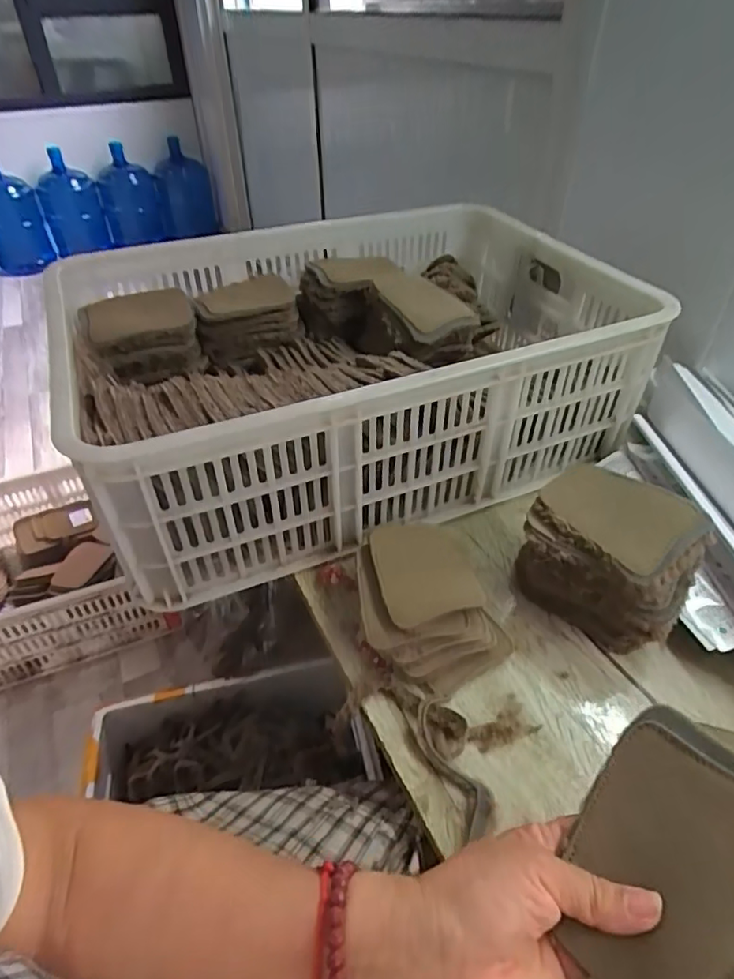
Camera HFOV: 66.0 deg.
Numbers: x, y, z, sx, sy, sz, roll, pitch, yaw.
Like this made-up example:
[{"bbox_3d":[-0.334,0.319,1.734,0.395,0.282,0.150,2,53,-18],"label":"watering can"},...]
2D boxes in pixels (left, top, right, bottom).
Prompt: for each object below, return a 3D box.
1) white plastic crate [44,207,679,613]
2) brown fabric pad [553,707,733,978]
[{"bbox_3d":[-0.016,-0.160,0.691,0.596,0.187,0.459,-16,43,-16],"label":"white plastic crate"},{"bbox_3d":[0.143,0.176,0.266,0.121,0.005,0.091,-51,35,-8],"label":"brown fabric pad"}]

